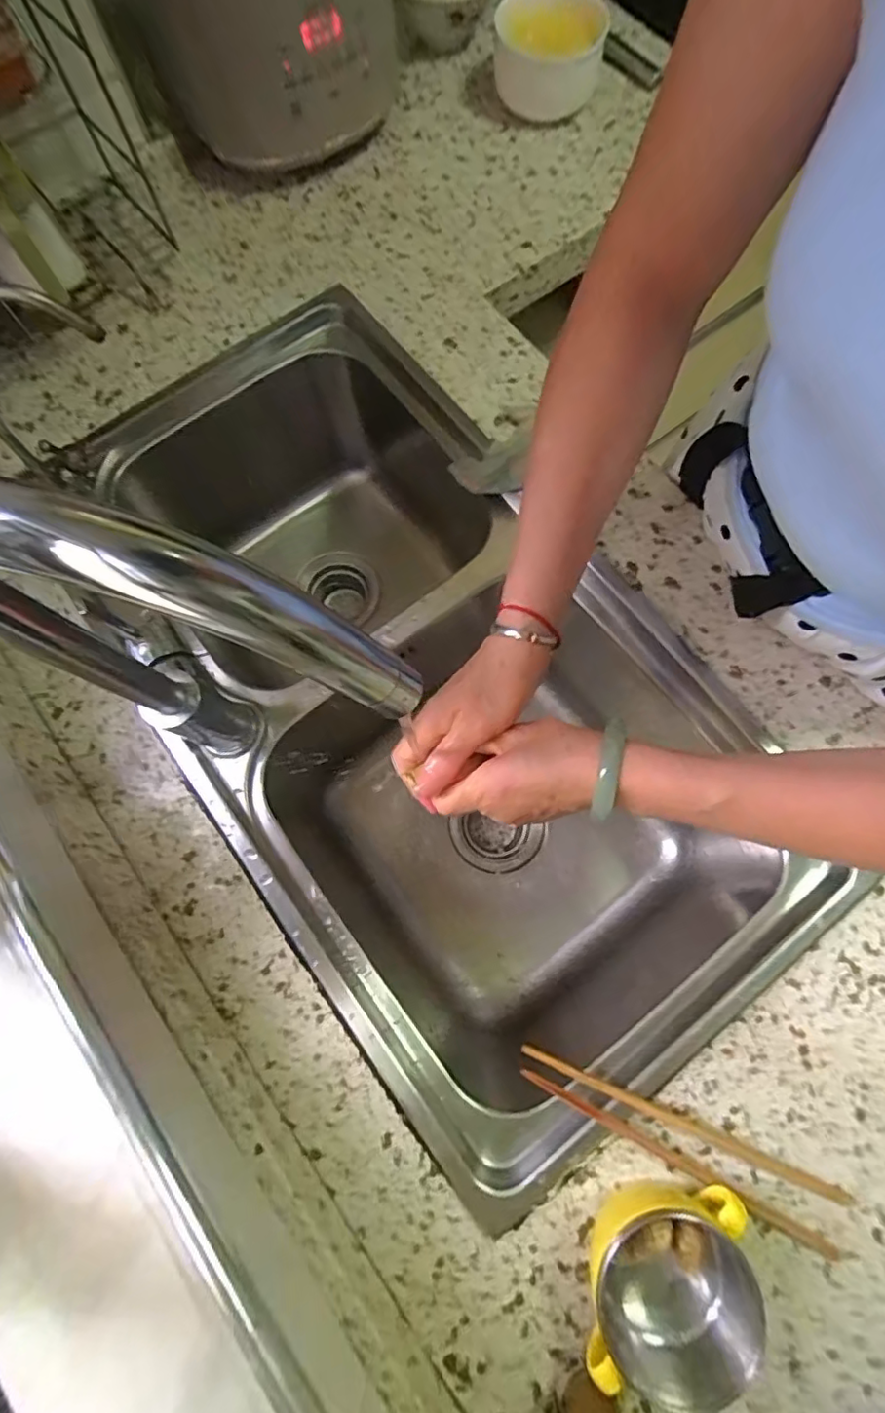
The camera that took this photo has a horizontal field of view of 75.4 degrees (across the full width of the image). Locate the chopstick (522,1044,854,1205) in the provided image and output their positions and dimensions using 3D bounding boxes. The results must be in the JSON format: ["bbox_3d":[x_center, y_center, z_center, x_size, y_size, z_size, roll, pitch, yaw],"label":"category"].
[{"bbox_3d":[0.167,0.291,0.397,0.237,0.017,0.011,23,77,7],"label":"chopstick"}]

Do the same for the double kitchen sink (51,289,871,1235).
[{"bbox_3d":[-0.034,-0.011,0.600,0.403,0.231,0.749,-37,77,-8],"label":"double kitchen sink"}]

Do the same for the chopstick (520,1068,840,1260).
[{"bbox_3d":[0.161,0.315,0.398,0.228,0.006,0.011,27,77,8],"label":"chopstick"}]

